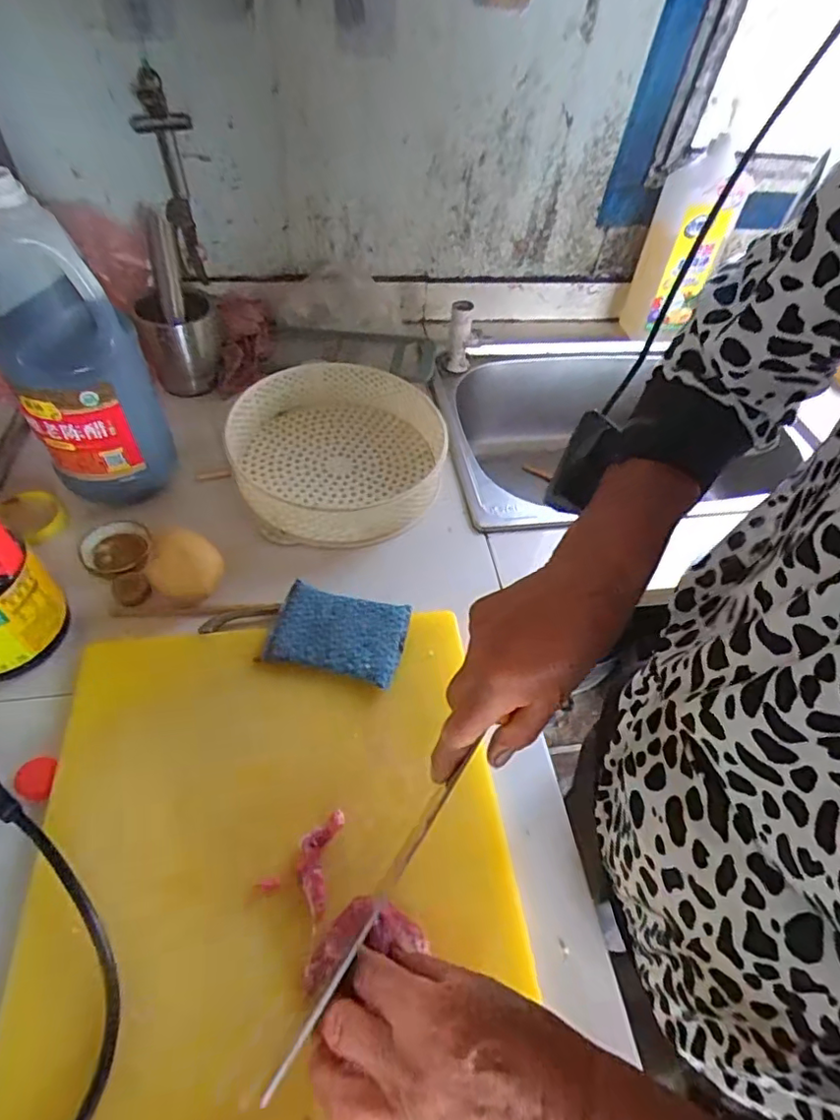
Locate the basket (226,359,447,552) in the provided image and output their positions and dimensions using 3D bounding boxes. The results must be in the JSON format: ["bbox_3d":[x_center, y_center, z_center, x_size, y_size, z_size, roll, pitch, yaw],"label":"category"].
[{"bbox_3d":[-0.087,-0.128,0.643,0.227,0.059,0.237,2,52,-3],"label":"basket"}]

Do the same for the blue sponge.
[{"bbox_3d":[-0.073,0.065,0.503,0.118,0.012,0.081,12,53,5],"label":"blue sponge"}]

